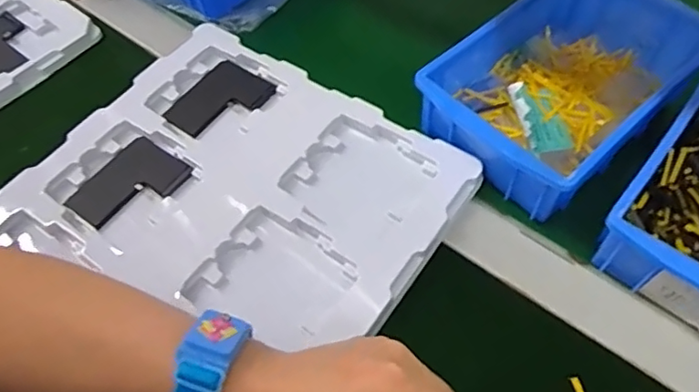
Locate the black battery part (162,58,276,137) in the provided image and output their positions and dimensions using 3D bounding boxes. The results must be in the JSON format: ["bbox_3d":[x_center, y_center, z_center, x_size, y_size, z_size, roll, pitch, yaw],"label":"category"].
[{"bbox_3d":[-0.106,-0.076,0.467,0.062,0.008,0.077,30,64,20],"label":"black battery part"}]

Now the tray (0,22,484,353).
[{"bbox_3d":[-0.106,0.023,0.390,0.282,0.033,0.321,31,65,20],"label":"tray"}]

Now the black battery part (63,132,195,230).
[{"bbox_3d":[-0.164,-0.007,0.423,0.061,0.004,0.077,32,65,21],"label":"black battery part"}]

